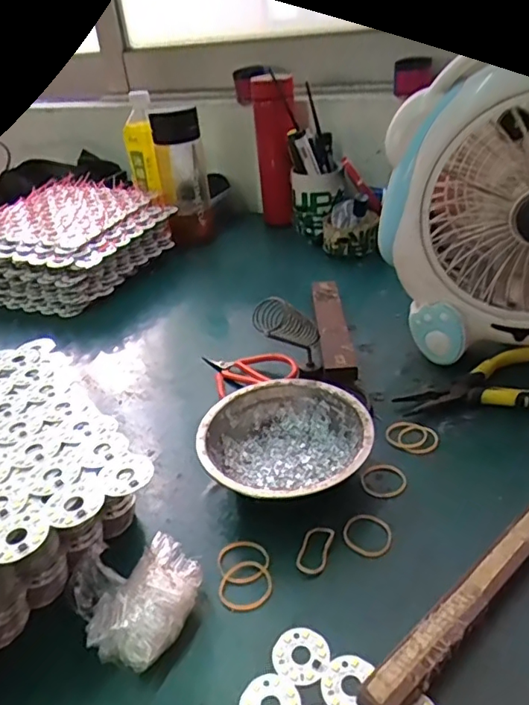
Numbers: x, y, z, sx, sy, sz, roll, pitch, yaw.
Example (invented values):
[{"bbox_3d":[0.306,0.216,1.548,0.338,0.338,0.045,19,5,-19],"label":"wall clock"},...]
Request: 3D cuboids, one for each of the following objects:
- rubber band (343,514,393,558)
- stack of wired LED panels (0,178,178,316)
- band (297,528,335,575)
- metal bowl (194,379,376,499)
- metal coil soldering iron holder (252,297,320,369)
[{"bbox_3d":[0.070,0.122,0.367,0.032,0.004,0.032,-3,32,2],"label":"rubber band"},{"bbox_3d":[-0.280,-0.160,0.798,0.252,0.099,0.248,9,34,19],"label":"stack of wired LED panels"},{"bbox_3d":[0.033,0.129,0.357,0.018,0.004,0.036,9,34,19],"label":"band"},{"bbox_3d":[0.015,0.074,0.417,0.125,0.047,0.121,-3,32,2],"label":"metal bowl"},{"bbox_3d":[0.025,-0.018,0.471,0.028,0.039,0.097,20,-2,33],"label":"metal coil soldering iron holder"}]

